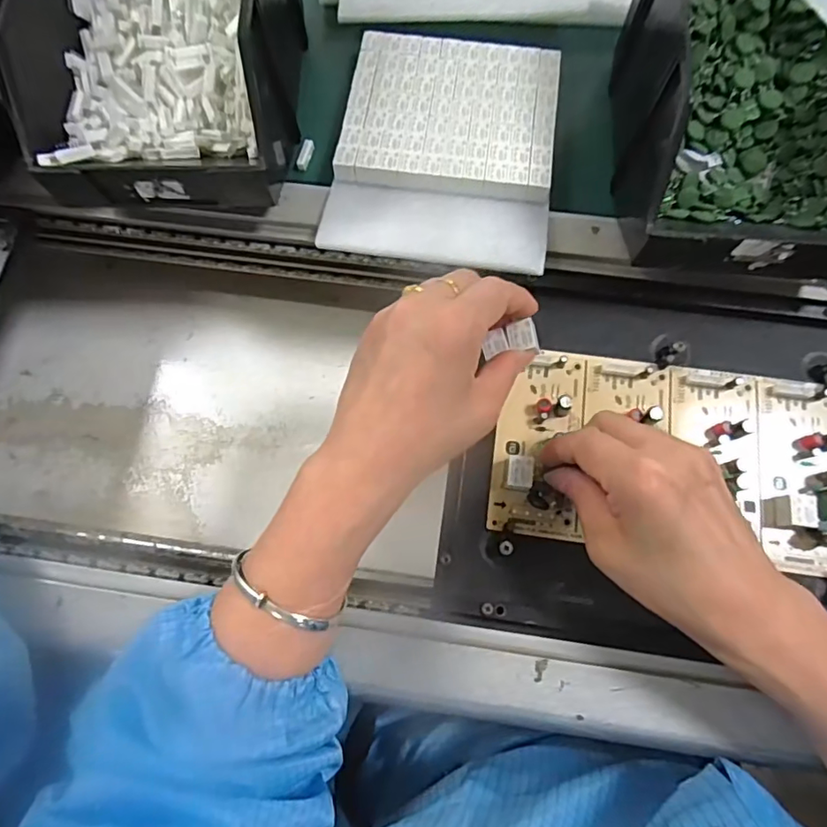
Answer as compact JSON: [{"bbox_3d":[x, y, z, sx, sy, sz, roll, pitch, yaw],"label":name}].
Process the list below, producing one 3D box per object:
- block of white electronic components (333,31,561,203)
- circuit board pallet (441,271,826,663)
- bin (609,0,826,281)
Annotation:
[{"bbox_3d":[0.029,-0.225,0.405,0.154,0.022,0.135,8,76,3],"label":"block of white electronic components"},{"bbox_3d":[0.168,0.026,0.343,0.273,0.018,0.234,7,75,3],"label":"circuit board pallet"},{"bbox_3d":[0.225,-0.209,0.354,0.151,0.109,0.243,5,71,5],"label":"bin"}]

